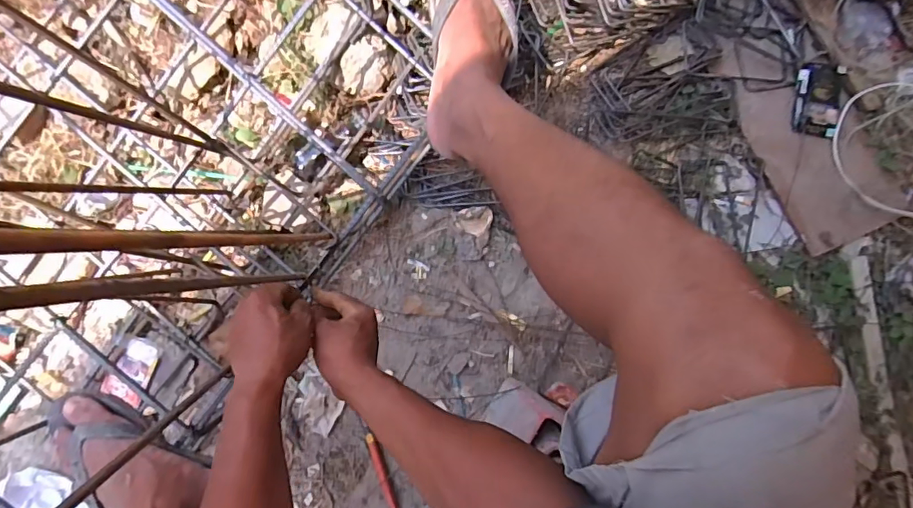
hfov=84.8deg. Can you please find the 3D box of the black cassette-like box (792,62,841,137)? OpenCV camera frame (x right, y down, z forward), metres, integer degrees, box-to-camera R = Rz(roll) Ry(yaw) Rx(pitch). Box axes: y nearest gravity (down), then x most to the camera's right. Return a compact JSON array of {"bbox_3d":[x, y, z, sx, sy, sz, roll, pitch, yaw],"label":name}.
[{"bbox_3d":[0.609,-0.260,0.843,0.071,0.016,0.119,8,86,-4],"label":"black cassette-like box"}]

